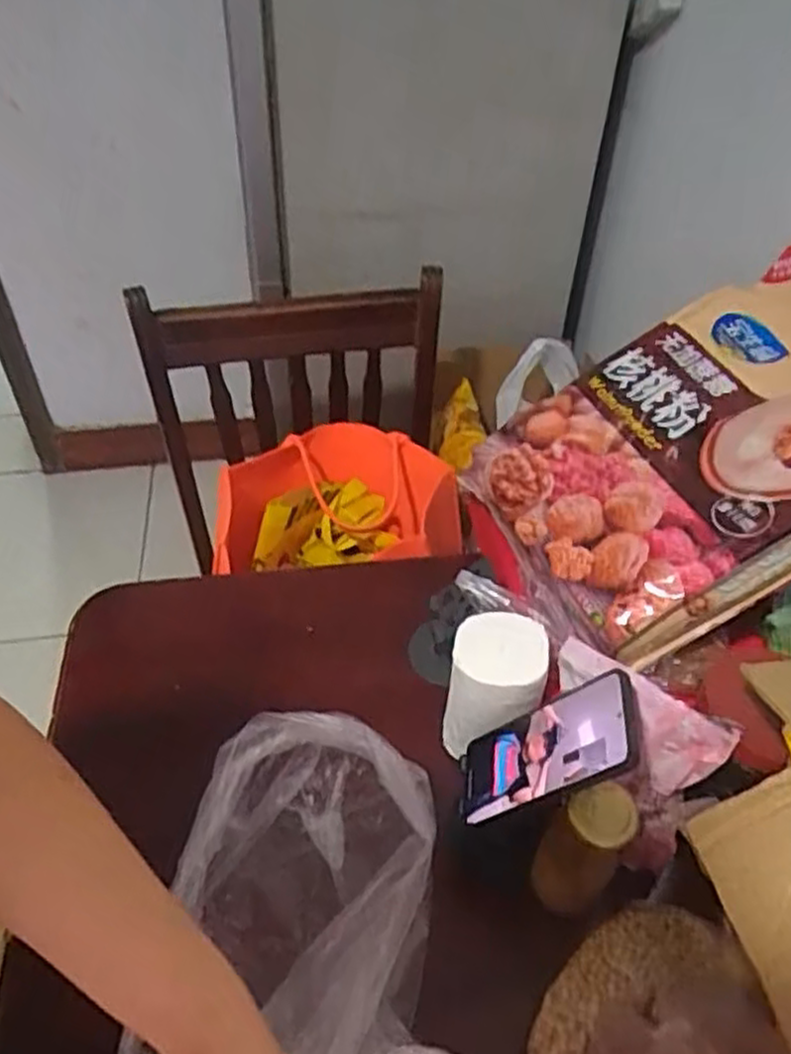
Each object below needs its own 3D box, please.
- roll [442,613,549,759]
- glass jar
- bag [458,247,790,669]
[{"bbox_3d":[0.087,0.140,0.676,0.077,0.110,0.079,1,45,-1],"label":"roll"},{"bbox_3d":[0.137,0.238,0.580,0.057,0.129,0.049,21,48,18],"label":"glass jar"},{"bbox_3d":[0.281,-0.083,0.724,0.414,0.079,0.307,-31,40,6],"label":"bag"}]

